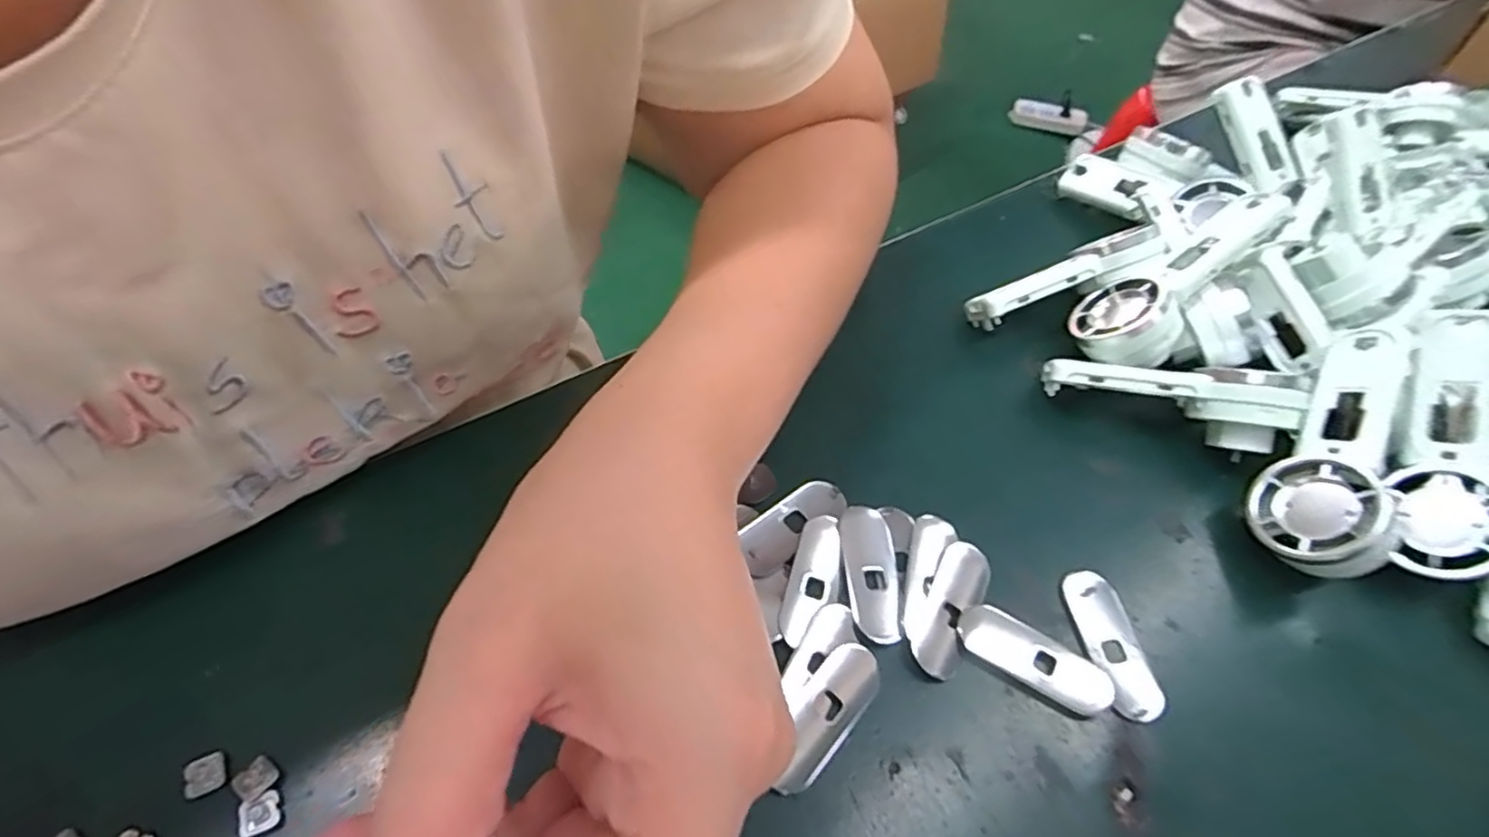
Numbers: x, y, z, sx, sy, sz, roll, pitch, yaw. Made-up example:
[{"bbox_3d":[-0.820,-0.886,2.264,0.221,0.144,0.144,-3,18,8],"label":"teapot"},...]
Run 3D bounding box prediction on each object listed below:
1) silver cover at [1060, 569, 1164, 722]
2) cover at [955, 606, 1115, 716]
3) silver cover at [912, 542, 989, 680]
[{"bbox_3d":[0.126,0.077,0.241,0.018,0.005,0.050,-4,55,-7],"label":"silver cover"},{"bbox_3d":[0.097,0.080,0.235,0.049,0.006,0.018,28,57,15],"label":"cover"},{"bbox_3d":[0.072,0.065,0.245,0.018,0.004,0.050,26,57,14],"label":"silver cover"}]

